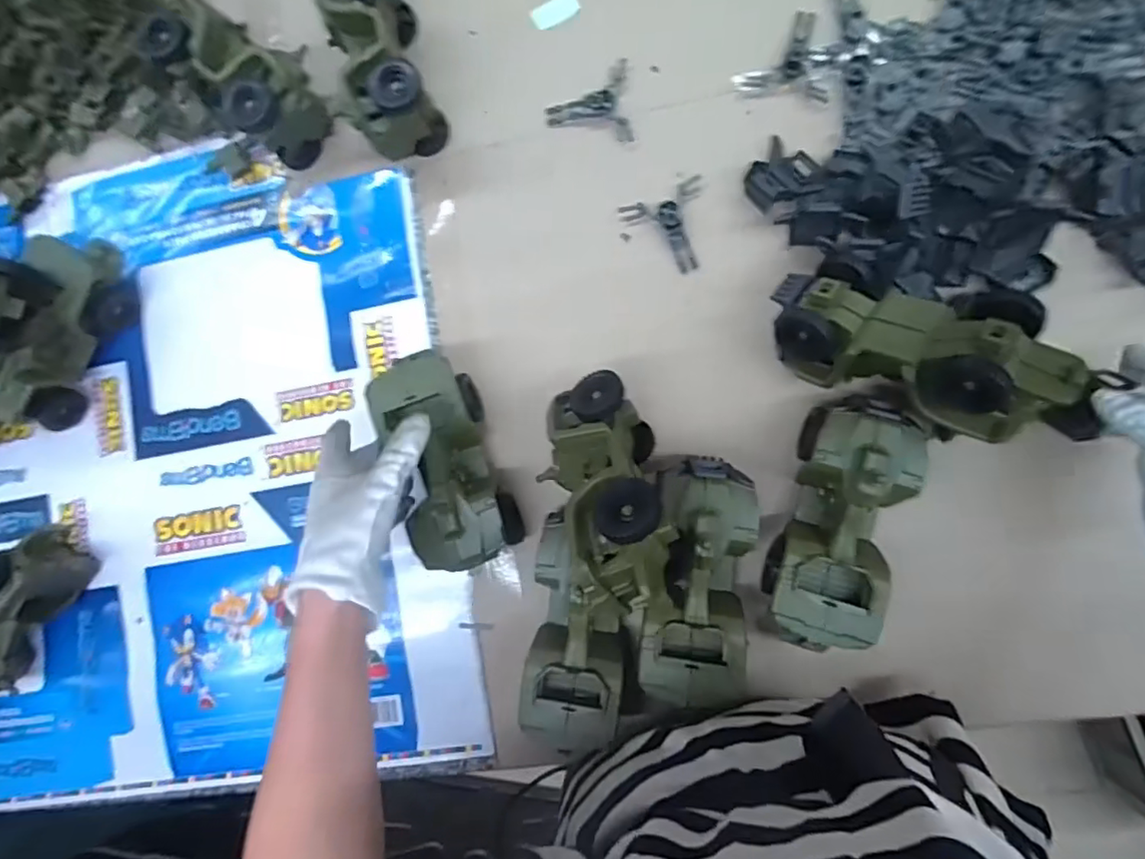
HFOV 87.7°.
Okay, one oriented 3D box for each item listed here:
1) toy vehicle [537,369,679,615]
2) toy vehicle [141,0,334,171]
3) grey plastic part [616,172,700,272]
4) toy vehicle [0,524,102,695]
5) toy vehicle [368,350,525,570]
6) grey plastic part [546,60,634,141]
[{"bbox_3d":[0.024,0.048,0.440,0.089,0.078,0.174,-17,47,7],"label":"toy vehicle"},{"bbox_3d":[-0.306,-0.327,0.555,0.169,0.078,0.087,37,93,8],"label":"toy vehicle"},{"bbox_3d":[0.088,-0.177,0.527,0.072,0.016,0.076,-19,85,7],"label":"grey plastic part"},{"bbox_3d":[-0.532,0.171,0.562,0.065,0.084,0.172,35,93,8],"label":"toy vehicle"},{"bbox_3d":[-0.111,0.029,0.508,0.083,0.071,0.175,-20,84,7],"label":"toy vehicle"},{"bbox_3d":[0.014,-0.296,0.542,0.076,0.011,0.072,-5,87,8],"label":"grey plastic part"}]

